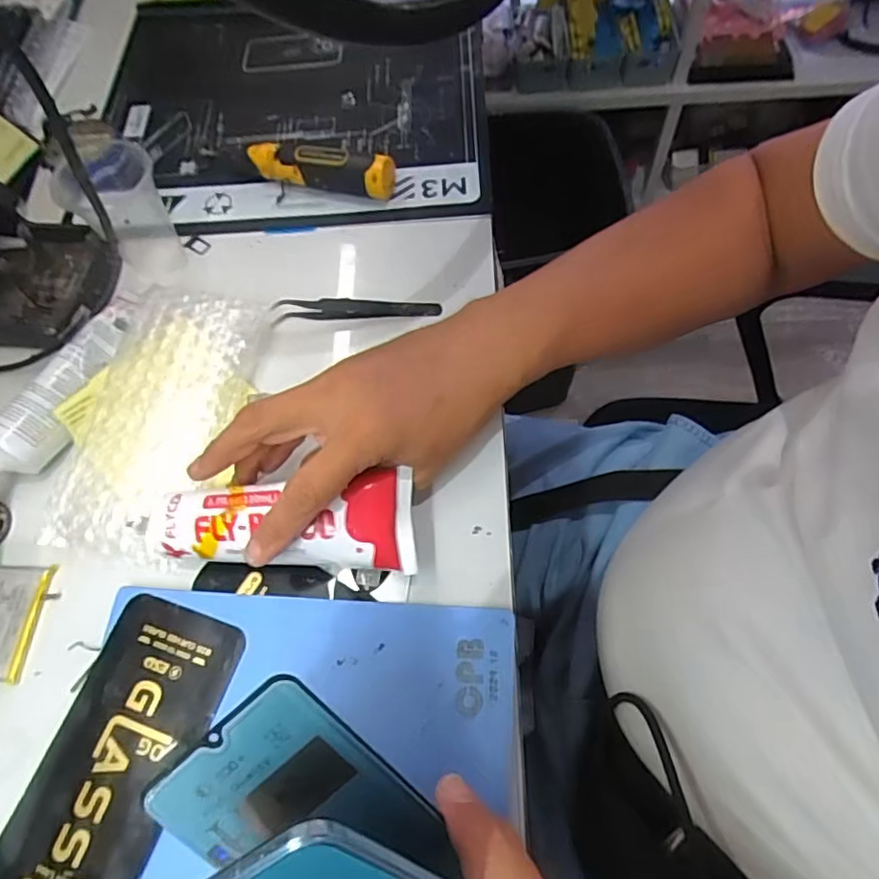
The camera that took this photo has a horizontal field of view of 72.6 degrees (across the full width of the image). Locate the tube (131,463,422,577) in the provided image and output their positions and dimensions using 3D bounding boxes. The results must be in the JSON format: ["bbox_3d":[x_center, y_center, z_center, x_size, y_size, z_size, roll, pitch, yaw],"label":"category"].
[{"bbox_3d":[-0.092,0.044,0.322,0.154,0.025,0.045,-1,64,4],"label":"tube"}]

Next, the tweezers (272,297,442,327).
[{"bbox_3d":[-0.057,-0.091,0.414,0.114,0.016,0.011,-2,64,3],"label":"tweezers"}]

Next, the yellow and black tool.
[{"bbox_3d":[-0.092,-0.206,0.459,0.118,0.035,0.020,16,66,11],"label":"yellow and black tool"}]

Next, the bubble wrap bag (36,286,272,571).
[{"bbox_3d":[-0.177,-0.013,0.378,0.103,0.031,0.175,4,64,5],"label":"bubble wrap bag"}]

